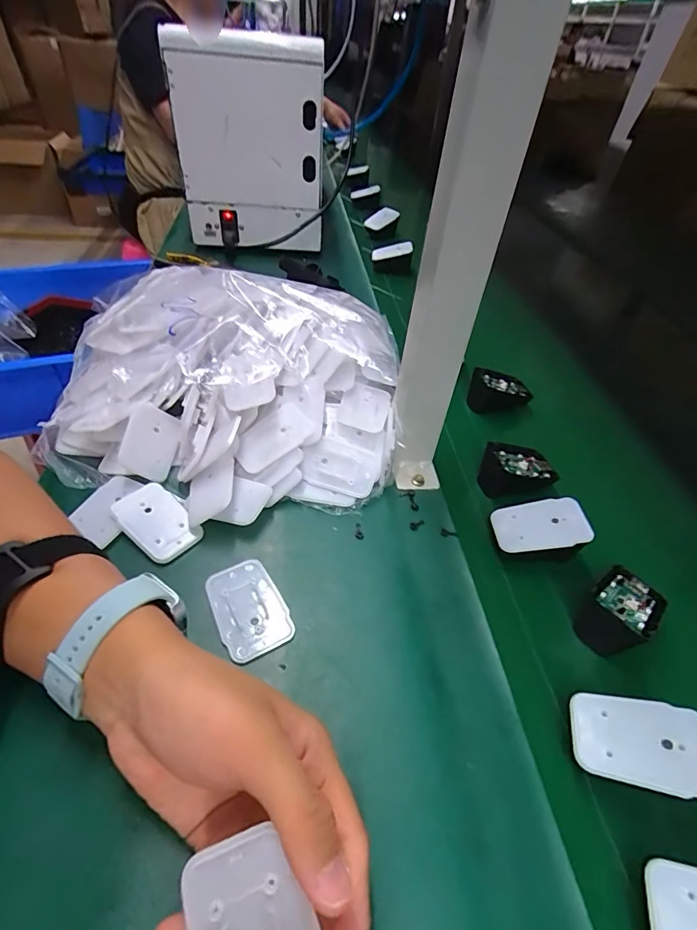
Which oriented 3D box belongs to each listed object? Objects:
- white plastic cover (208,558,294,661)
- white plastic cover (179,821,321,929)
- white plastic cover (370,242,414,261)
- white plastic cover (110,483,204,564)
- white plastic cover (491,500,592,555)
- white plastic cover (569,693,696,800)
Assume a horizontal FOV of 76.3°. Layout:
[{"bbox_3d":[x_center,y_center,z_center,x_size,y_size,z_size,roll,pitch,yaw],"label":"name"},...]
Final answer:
[{"bbox_3d":[-0.069,0.097,0.305,0.043,0.005,0.067,-21,51,-24],"label":"white plastic cover"},{"bbox_3d":[-0.032,0.167,0.155,0.043,0.005,0.060,-15,61,-15],"label":"white plastic cover"},{"bbox_3d":[0.072,-0.364,0.759,0.081,0.017,0.013,6,38,38],"label":"white plastic cover"},{"bbox_3d":[-0.150,0.042,0.345,0.070,0.008,0.044,37,53,27],"label":"white plastic cover"},{"bbox_3d":[0.150,0.047,0.348,0.068,0.004,0.041,-10,48,11],"label":"white plastic cover"},{"bbox_3d":[0.162,0.153,0.245,0.068,0.004,0.043,1,45,21],"label":"white plastic cover"}]

